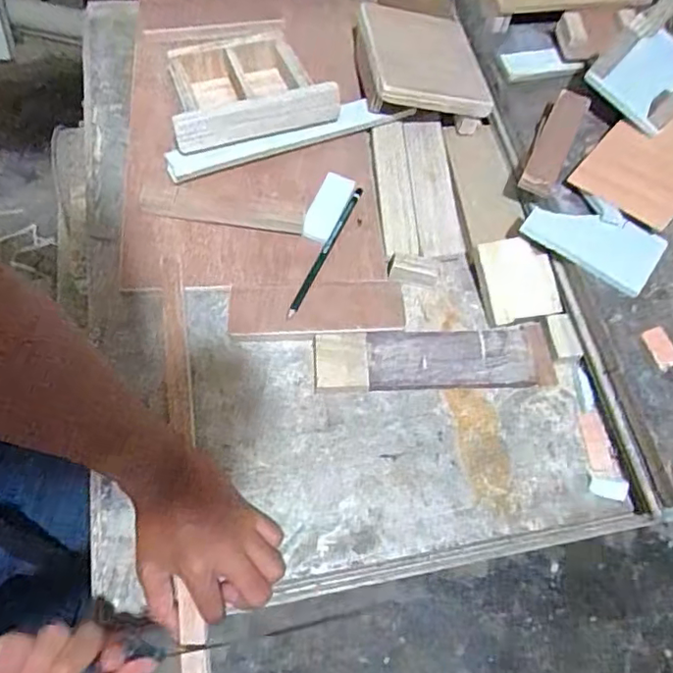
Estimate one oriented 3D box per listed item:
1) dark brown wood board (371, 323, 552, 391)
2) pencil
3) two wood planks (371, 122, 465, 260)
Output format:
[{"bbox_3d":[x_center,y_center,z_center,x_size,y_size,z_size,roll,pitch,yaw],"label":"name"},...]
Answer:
[{"bbox_3d":[0.111,0.021,0.519,0.165,0.009,0.055,-3,76,-5],"label":"dark brown wood board"},{"bbox_3d":[-0.010,-0.084,0.549,0.008,0.013,0.160,25,64,6],"label":"pencil"},{"bbox_3d":[0.082,-0.152,0.591,0.080,0.011,0.157,-3,71,-6],"label":"two wood planks"}]

